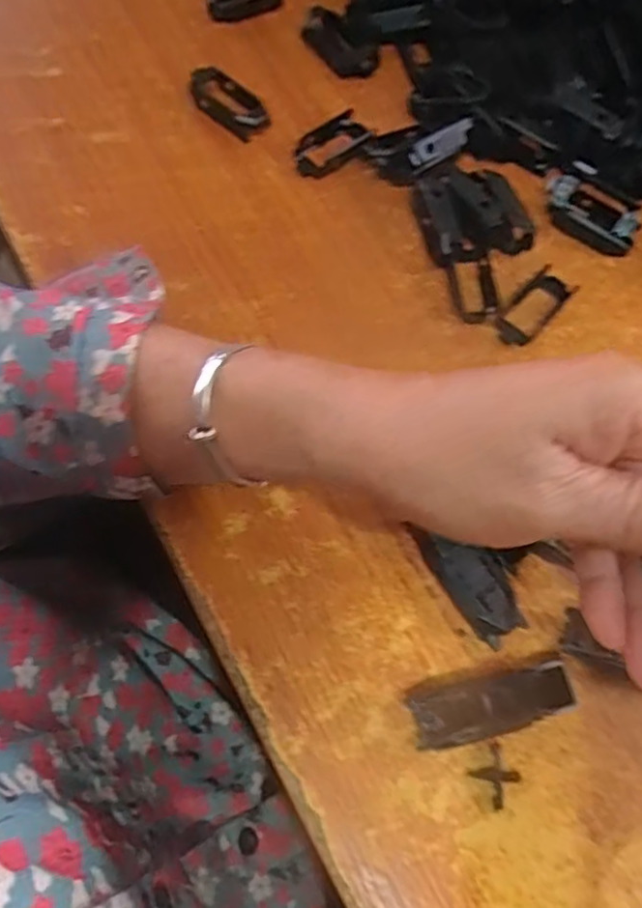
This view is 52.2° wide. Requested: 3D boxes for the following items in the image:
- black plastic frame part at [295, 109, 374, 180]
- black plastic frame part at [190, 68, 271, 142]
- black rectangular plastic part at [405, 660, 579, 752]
[{"bbox_3d":[0.006,-0.174,0.372,0.048,0.011,0.024,-36,75,-10],"label":"black plastic frame part"},{"bbox_3d":[-0.053,-0.199,0.370,0.025,0.014,0.047,-42,76,-12],"label":"black plastic frame part"},{"bbox_3d":[0.069,0.101,0.263,0.064,0.014,0.021,-11,72,-3],"label":"black rectangular plastic part"}]

